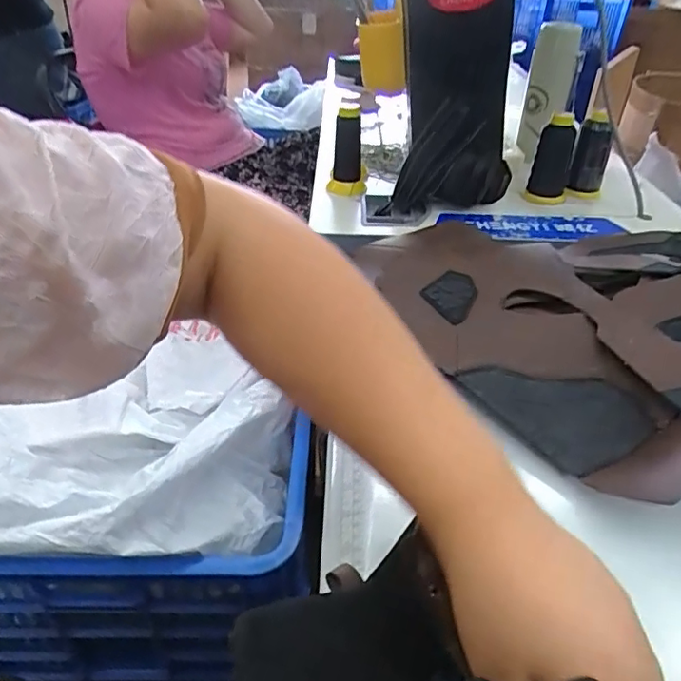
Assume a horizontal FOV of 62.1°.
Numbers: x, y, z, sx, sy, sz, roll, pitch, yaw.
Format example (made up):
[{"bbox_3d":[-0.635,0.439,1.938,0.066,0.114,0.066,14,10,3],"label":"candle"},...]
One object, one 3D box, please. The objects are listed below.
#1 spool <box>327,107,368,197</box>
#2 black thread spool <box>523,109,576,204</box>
[{"bbox_3d":[0.011,-0.272,0.823,0.054,0.111,0.049,4,36,3],"label":"spool"},{"bbox_3d":[0.307,-0.264,0.820,0.053,0.124,0.048,15,38,18],"label":"black thread spool"}]

